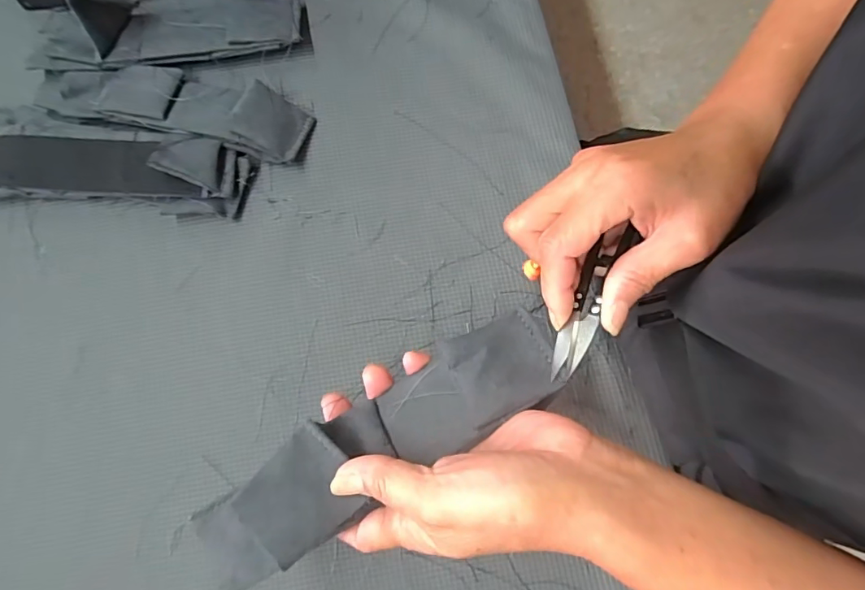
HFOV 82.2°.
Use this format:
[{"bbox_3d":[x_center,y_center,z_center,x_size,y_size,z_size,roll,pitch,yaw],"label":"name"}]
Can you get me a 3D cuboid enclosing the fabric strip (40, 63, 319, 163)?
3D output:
[{"bbox_3d":[-0.190,-0.142,0.361,0.198,0.023,0.052,14,77,2],"label":"fabric strip"}]

